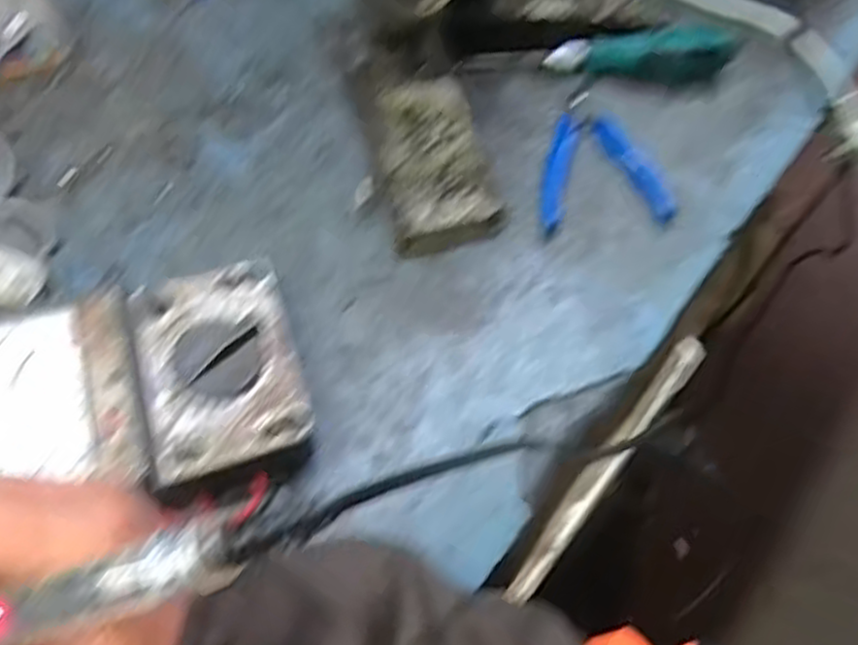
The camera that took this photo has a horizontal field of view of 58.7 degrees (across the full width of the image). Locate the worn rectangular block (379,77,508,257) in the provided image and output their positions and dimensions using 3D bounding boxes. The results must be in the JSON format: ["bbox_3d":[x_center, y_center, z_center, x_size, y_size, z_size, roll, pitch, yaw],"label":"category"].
[{"bbox_3d":[0.004,-0.102,0.490,0.067,0.020,0.123,-8,61,-6],"label":"worn rectangular block"}]

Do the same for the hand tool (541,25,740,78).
[{"bbox_3d":[0.151,-0.188,0.534,0.133,0.022,0.032,-7,60,-5],"label":"hand tool"}]

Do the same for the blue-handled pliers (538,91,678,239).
[{"bbox_3d":[0.106,-0.106,0.497,0.081,0.010,0.105,-5,60,-4],"label":"blue-handled pliers"}]

